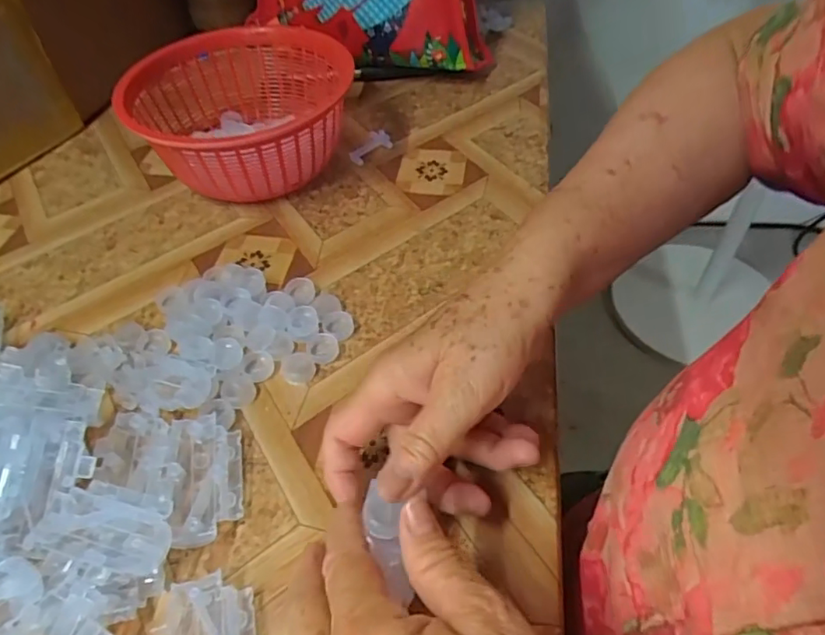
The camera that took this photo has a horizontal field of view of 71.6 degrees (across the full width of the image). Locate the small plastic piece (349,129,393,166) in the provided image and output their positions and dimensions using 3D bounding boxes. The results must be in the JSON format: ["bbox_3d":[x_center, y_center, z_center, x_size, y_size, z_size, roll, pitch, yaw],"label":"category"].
[{"bbox_3d":[-0.041,-0.161,0.538,0.031,0.006,0.053,34,57,30],"label":"small plastic piece"}]

